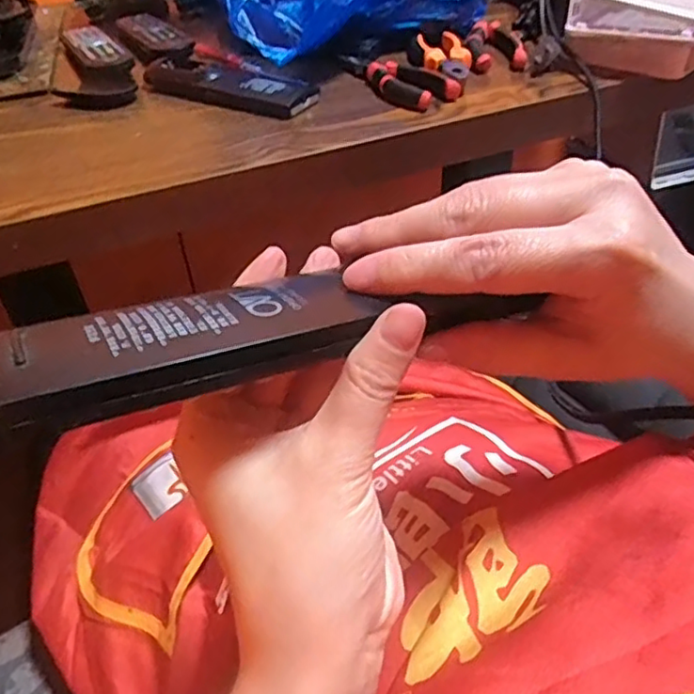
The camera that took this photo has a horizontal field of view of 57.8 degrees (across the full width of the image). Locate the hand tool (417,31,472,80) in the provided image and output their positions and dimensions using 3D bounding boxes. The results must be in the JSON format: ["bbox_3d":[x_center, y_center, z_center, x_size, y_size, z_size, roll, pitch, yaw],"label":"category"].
[{"bbox_3d":[0.099,-0.289,0.627,0.043,0.019,0.142,-4,40,0],"label":"hand tool"}]

